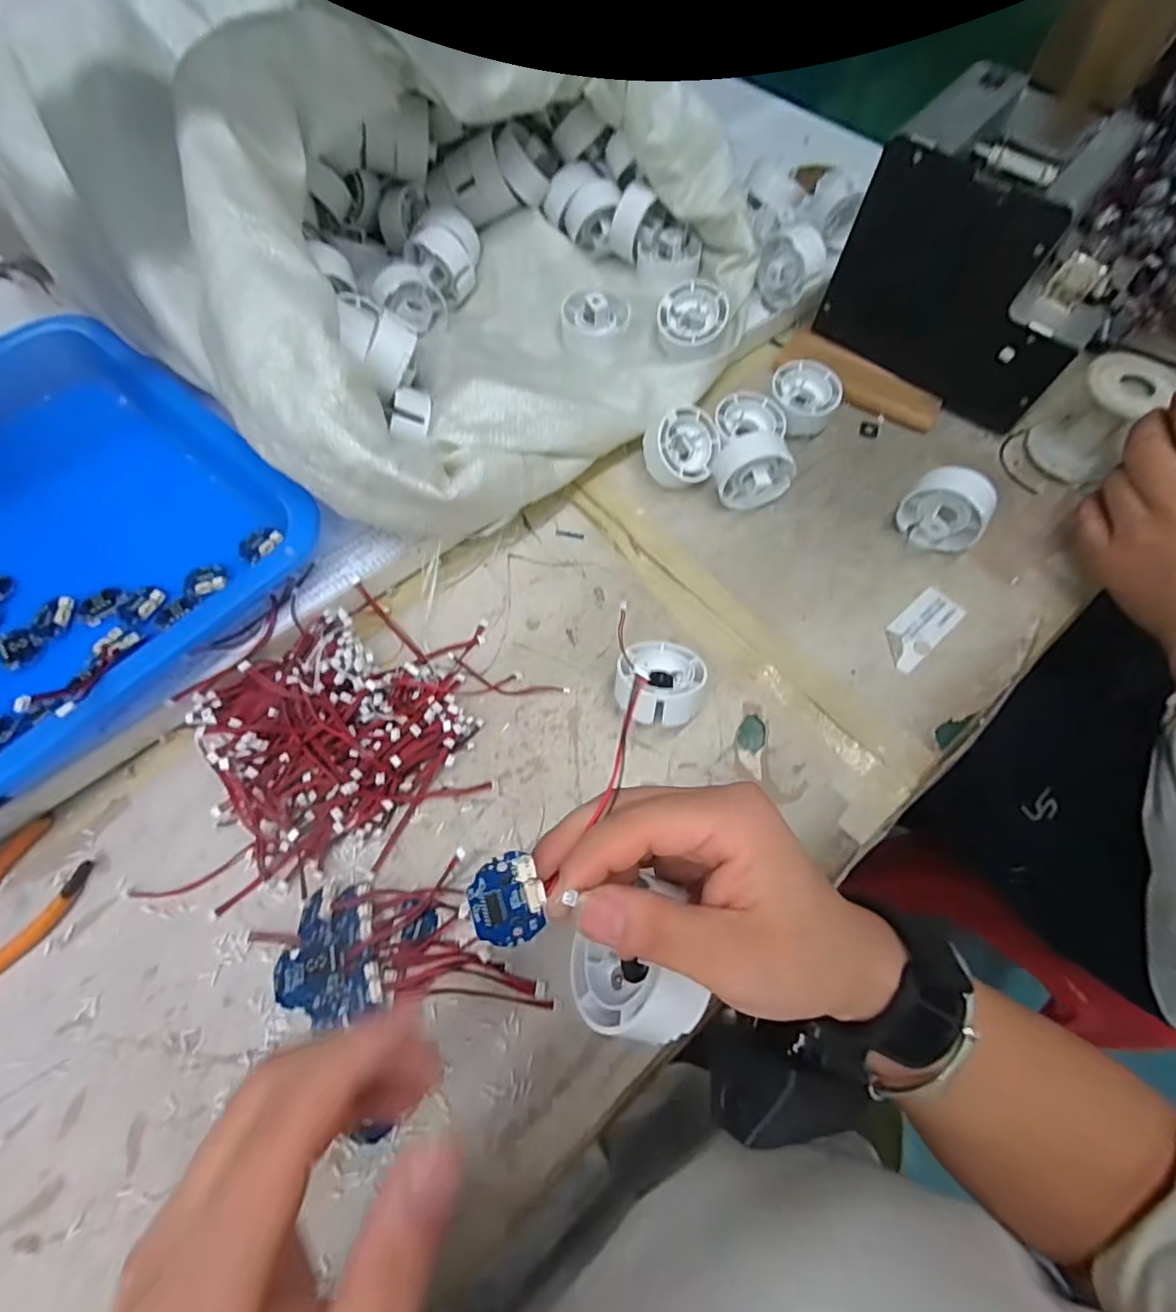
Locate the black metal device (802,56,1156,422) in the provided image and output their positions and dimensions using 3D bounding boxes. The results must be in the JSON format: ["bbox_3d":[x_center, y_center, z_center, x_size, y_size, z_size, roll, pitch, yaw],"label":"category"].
[{"bbox_3d":[0.305,-0.301,0.427,0.173,0.153,0.137,37,70,18],"label":"black metal device"}]

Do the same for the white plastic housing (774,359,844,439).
[{"bbox_3d":[0.170,-0.201,0.447,0.051,0.035,0.053,-1,64,1],"label":"white plastic housing"}]

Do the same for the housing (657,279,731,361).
[{"bbox_3d":[0.081,-0.262,0.441,0.052,0.029,0.049,-1,83,5],"label":"housing"}]

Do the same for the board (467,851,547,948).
[{"bbox_3d":[-0.025,0.076,0.174,0.022,0.004,0.028,-11,96,-13],"label":"board"}]

